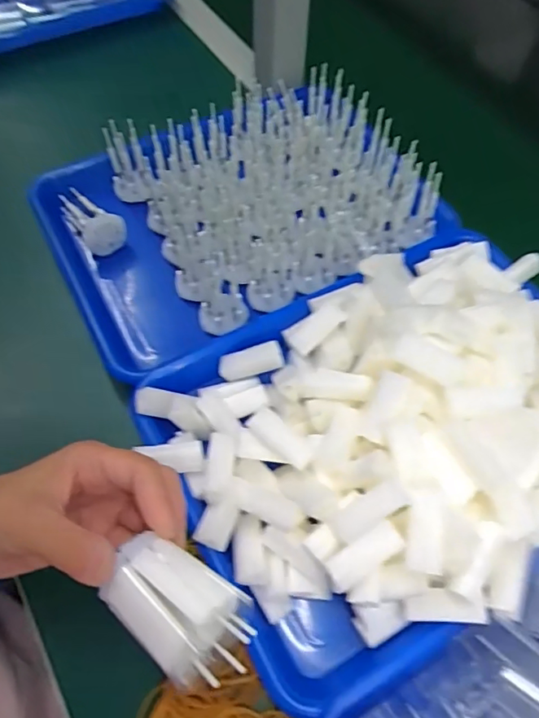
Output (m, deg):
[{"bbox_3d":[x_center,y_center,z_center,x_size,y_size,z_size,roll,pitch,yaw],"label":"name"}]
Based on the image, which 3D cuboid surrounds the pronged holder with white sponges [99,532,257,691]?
[{"bbox_3d":[-0.041,0.111,0.243,0.068,0.018,0.043,31,64,15],"label":"pronged holder with white sponges"}]

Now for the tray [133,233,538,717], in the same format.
[{"bbox_3d":[0.096,0.036,0.366,0.331,0.081,0.245,-24,64,-15],"label":"tray"}]

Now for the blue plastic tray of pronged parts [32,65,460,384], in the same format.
[{"bbox_3d":[-0.024,-0.132,0.484,0.323,0.067,0.239,-22,63,-14],"label":"blue plastic tray of pronged parts"}]

